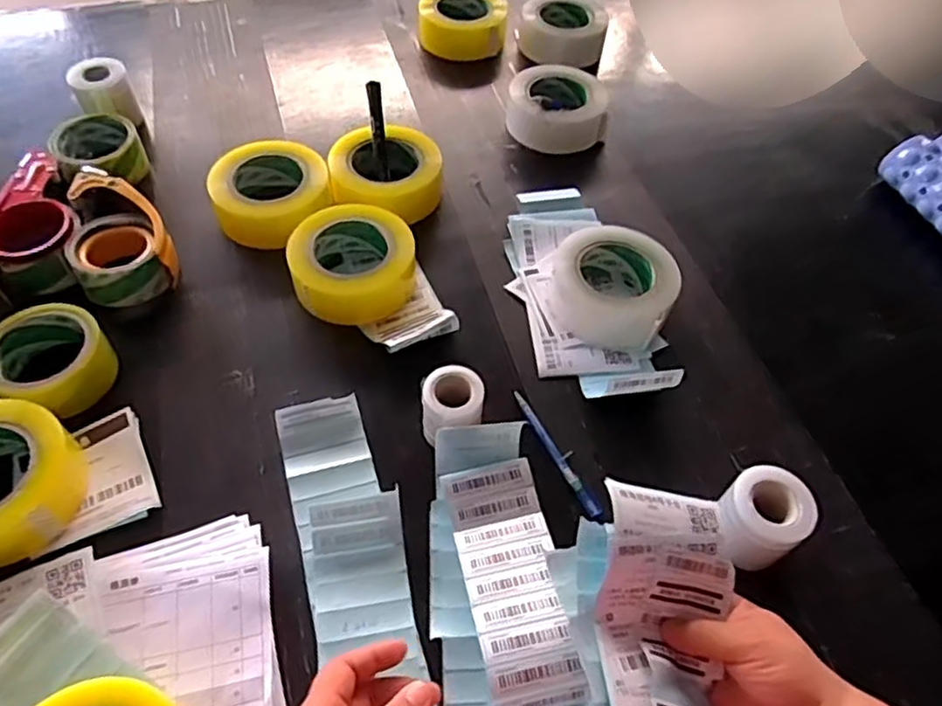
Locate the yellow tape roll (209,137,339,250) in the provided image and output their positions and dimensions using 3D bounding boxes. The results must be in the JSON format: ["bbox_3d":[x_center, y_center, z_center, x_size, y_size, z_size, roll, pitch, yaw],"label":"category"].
[{"bbox_3d":[-0.217,-0.174,0.741,0.121,0.055,0.121,2,54,-2],"label":"yellow tape roll"}]

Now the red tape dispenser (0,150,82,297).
[{"bbox_3d":[-0.444,-0.121,0.697,0.083,0.075,0.172,-23,58,-19],"label":"red tape dispenser"}]

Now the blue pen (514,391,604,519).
[{"bbox_3d":[0.075,0.083,0.590,0.018,0.010,0.135,-22,58,-18],"label":"blue pen"}]

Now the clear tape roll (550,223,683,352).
[{"bbox_3d":[0.139,-0.066,0.668,0.120,0.066,0.106,22,56,13],"label":"clear tape roll"}]

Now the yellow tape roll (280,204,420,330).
[{"bbox_3d":[-0.118,-0.090,0.684,0.123,0.060,0.112,-18,57,-15],"label":"yellow tape roll"}]

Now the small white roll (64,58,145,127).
[{"bbox_3d":[-0.435,-0.304,0.812,0.065,0.070,0.062,-16,56,-14],"label":"small white roll"}]

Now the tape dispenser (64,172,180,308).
[{"bbox_3d":[-0.357,-0.115,0.685,0.091,0.062,0.147,-26,59,-20],"label":"tape dispenser"}]

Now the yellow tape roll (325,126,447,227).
[{"bbox_3d":[-0.094,-0.198,0.763,0.125,0.052,0.125,2,54,-2],"label":"yellow tape roll"}]

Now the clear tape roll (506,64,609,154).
[{"bbox_3d":[0.107,-0.306,0.851,0.125,0.051,0.108,10,54,4],"label":"clear tape roll"}]

